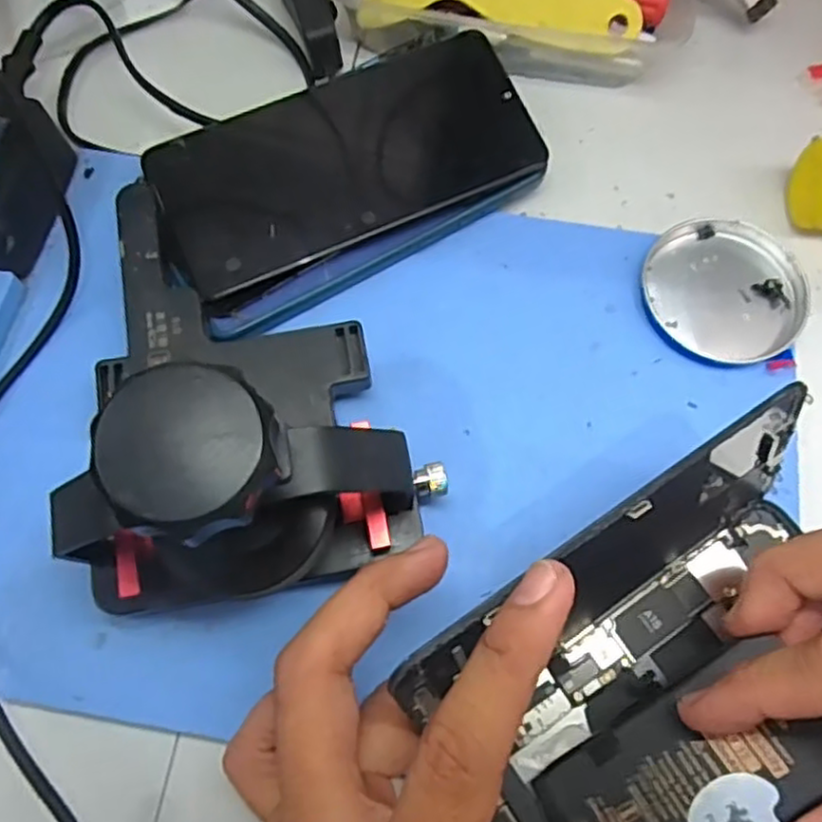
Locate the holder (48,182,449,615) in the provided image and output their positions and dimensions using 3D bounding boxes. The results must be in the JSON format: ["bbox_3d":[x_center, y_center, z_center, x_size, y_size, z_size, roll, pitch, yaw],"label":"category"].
[{"bbox_3d":[-0.055,-0.025,0.229,0.107,0.094,0.158,-12,70,-6],"label":"holder"}]

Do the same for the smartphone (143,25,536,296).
[{"bbox_3d":[-0.027,-0.109,0.298,0.157,0.011,0.076,-24,79,-9],"label":"smartphone"}]

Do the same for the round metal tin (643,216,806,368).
[{"bbox_3d":[0.128,-0.050,0.291,0.061,0.014,0.063,1,69,-2],"label":"round metal tin"}]

